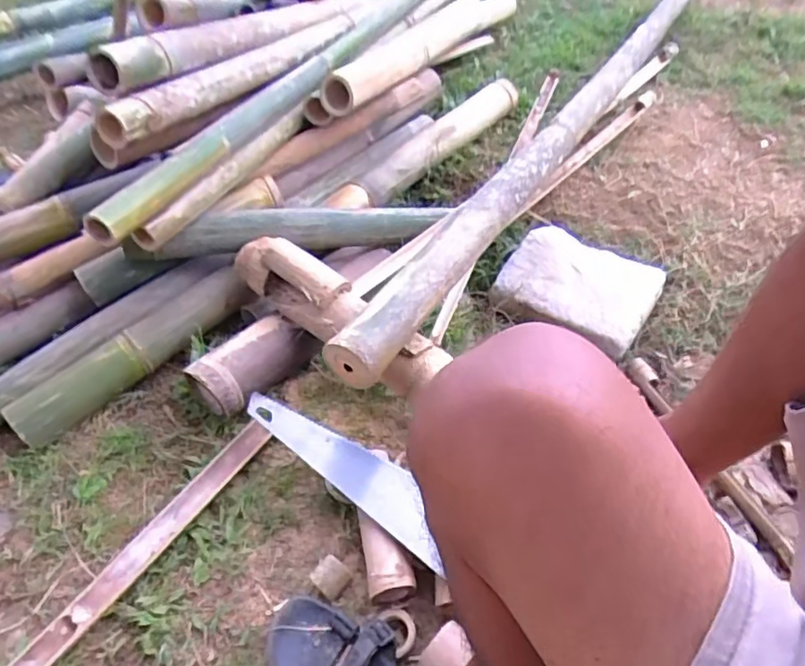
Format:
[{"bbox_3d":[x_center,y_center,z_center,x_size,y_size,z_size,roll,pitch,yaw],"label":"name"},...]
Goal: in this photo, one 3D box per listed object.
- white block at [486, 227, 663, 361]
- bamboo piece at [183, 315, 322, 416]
[{"bbox_3d":[0.308,-0.078,1.025,0.253,0.080,0.199,24,65,26],"label":"white block"},{"bbox_3d":[-0.239,0.050,0.932,0.092,0.081,0.188,29,52,33],"label":"bamboo piece"}]

